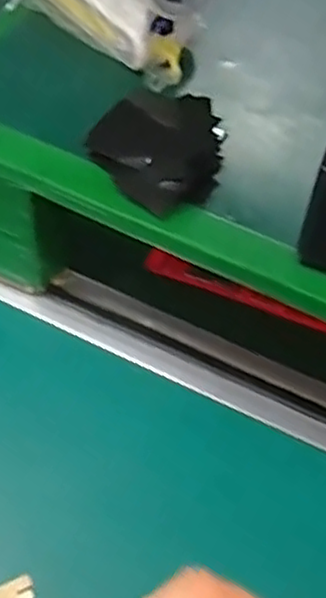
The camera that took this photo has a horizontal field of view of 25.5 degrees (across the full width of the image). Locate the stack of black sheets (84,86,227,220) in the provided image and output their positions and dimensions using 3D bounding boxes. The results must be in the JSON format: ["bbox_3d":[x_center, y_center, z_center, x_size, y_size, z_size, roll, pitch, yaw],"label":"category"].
[{"bbox_3d":[-0.003,-0.078,0.361,0.065,0.020,0.085,-7,53,-10],"label":"stack of black sheets"}]

